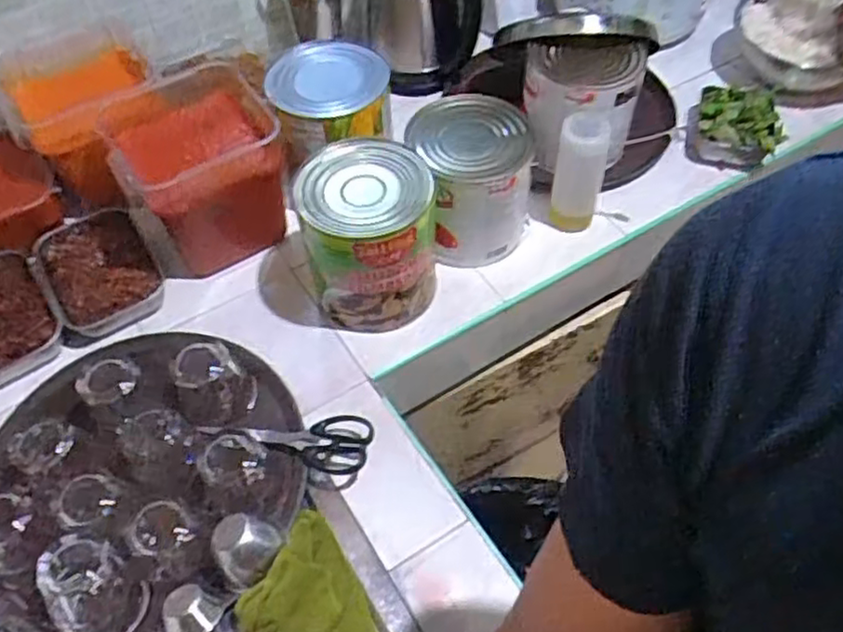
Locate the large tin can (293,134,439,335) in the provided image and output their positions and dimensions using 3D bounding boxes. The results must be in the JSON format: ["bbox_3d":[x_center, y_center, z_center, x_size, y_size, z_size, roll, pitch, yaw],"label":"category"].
[{"bbox_3d":[-0.063,-0.092,0.833,0.141,0.177,0.144,0,55,1],"label":"large tin can"}]

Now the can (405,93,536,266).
[{"bbox_3d":[0.062,-0.174,0.896,0.148,0.150,0.158,-7,55,-4],"label":"can"}]

